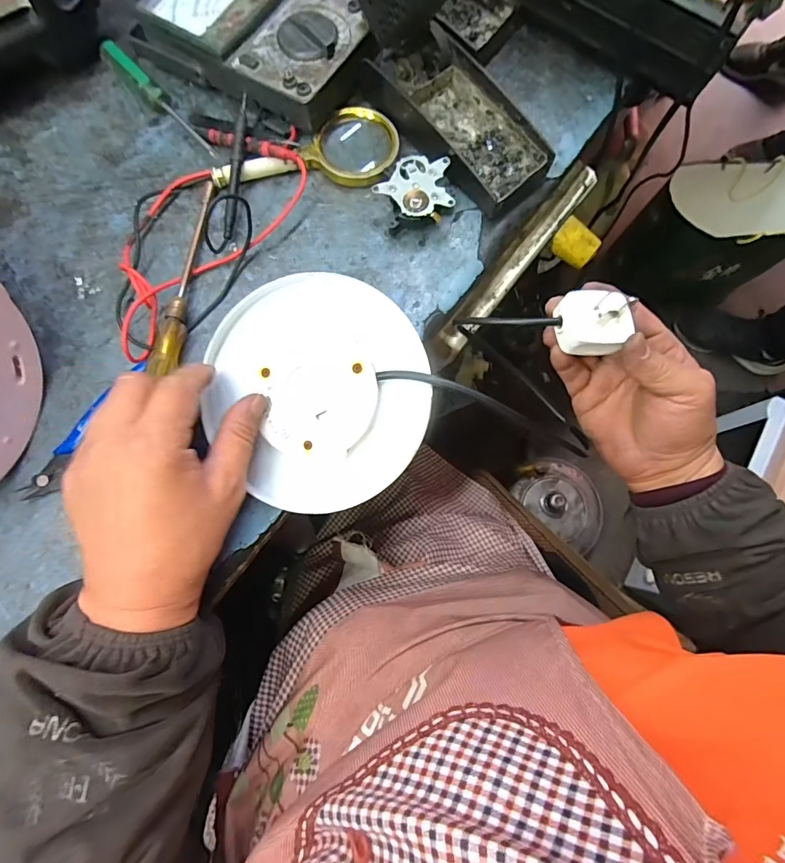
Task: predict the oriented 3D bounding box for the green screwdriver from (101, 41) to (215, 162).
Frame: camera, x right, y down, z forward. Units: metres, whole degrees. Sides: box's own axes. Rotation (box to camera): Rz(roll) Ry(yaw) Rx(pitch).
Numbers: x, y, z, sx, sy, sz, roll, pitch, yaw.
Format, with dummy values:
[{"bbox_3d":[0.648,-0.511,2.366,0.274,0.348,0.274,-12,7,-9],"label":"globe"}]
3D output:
[{"bbox_3d":[-0.192,-0.275,0.374,0.014,0.017,0.144,-43,82,-8],"label":"green screwdriver"}]

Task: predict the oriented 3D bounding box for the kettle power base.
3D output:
[{"bbox_3d":[-0.052,-0.028,0.313,0.155,0.024,0.155,0,90,11],"label":"kettle power base"}]

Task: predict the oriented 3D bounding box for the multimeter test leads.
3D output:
[{"bbox_3d":[-0.159,-0.155,0.348,0.103,0.028,0.200,33,80,6],"label":"multimeter test leads"}]

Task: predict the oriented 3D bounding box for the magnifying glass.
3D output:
[{"bbox_3d":[-0.070,-0.231,0.368,0.145,0.019,0.059,-5,78,-1],"label":"magnifying glass"}]

